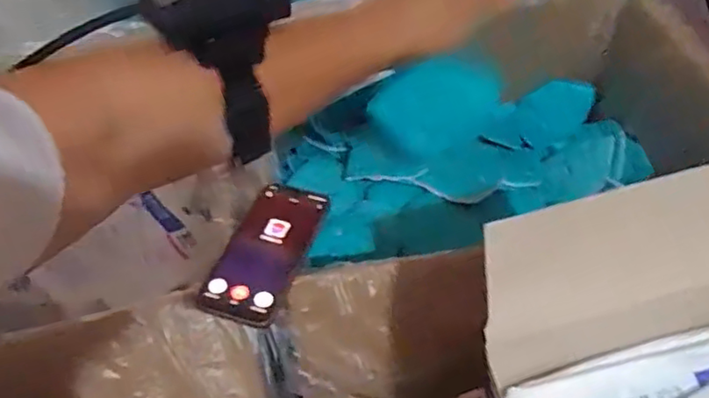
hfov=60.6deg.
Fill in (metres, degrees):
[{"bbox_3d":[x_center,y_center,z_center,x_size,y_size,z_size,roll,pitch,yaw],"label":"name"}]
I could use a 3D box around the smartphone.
[{"bbox_3d":[-0.083,0.047,0.572,0.075,0.015,0.153,15,53,13],"label":"smartphone"}]

